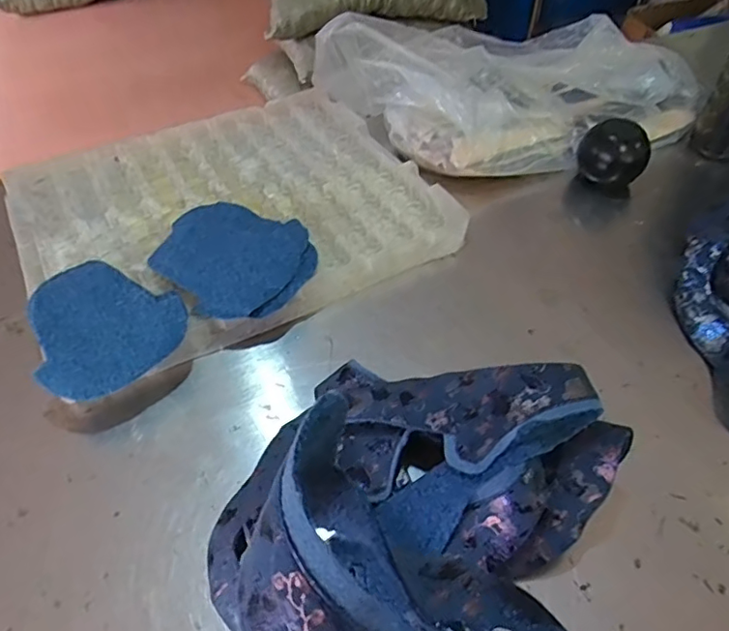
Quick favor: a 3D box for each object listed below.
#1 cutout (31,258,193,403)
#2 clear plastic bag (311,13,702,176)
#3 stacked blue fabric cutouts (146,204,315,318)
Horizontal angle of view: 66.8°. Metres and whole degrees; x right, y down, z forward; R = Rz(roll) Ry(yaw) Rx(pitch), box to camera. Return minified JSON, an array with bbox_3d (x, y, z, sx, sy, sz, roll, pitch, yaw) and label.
[{"bbox_3d":[-0.231,0.000,0.500,0.121,0.010,0.162,-21,52,-18],"label":"cutout"},{"bbox_3d":[0.206,-0.333,0.769,0.486,0.131,0.301,-20,50,-15],"label":"clear plastic bag"},{"bbox_3d":[-0.135,-0.060,0.565,0.168,0.012,0.151,18,48,19],"label":"stacked blue fabric cutouts"}]

